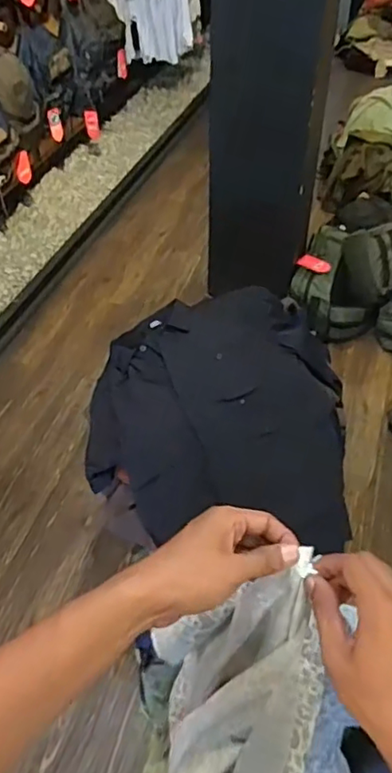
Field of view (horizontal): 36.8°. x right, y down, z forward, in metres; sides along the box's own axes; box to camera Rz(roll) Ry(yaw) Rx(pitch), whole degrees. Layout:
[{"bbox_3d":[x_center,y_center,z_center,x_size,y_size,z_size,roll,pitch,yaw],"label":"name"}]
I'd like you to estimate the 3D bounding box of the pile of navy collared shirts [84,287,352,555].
[{"bbox_3d":[0.052,0.055,1.315,0.548,0.268,0.568,1,46,1],"label":"pile of navy collared shirts"}]

